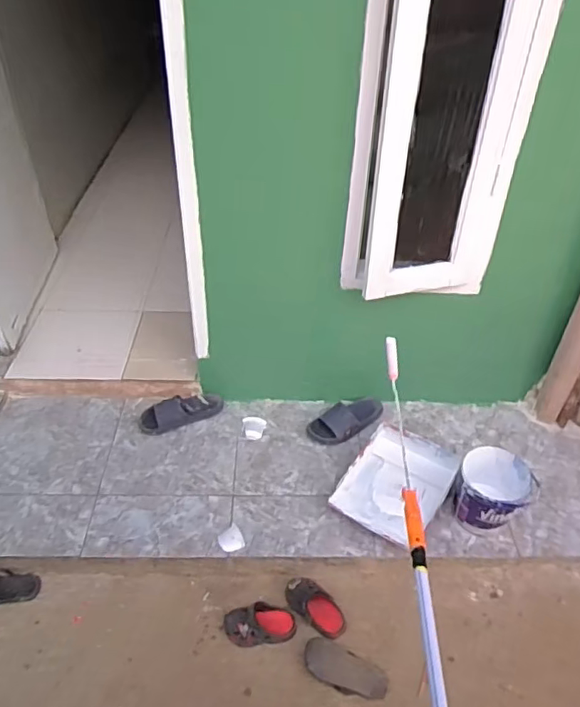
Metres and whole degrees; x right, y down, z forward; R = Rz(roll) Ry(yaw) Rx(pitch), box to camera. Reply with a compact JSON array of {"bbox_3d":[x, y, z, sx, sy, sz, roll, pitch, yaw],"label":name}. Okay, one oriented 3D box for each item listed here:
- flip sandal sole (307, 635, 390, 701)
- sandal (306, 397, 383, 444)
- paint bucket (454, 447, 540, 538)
[{"bbox_3d":[0.130,0.748,1.336,0.198,0.026,0.084,20,44,20],"label":"flip sandal sole"},{"bbox_3d":[0.187,0.207,1.826,0.269,0.063,0.118,-20,45,-24],"label":"sandal"},{"bbox_3d":[0.546,0.390,1.536,0.190,0.182,0.184,1,40,-1],"label":"paint bucket"}]

